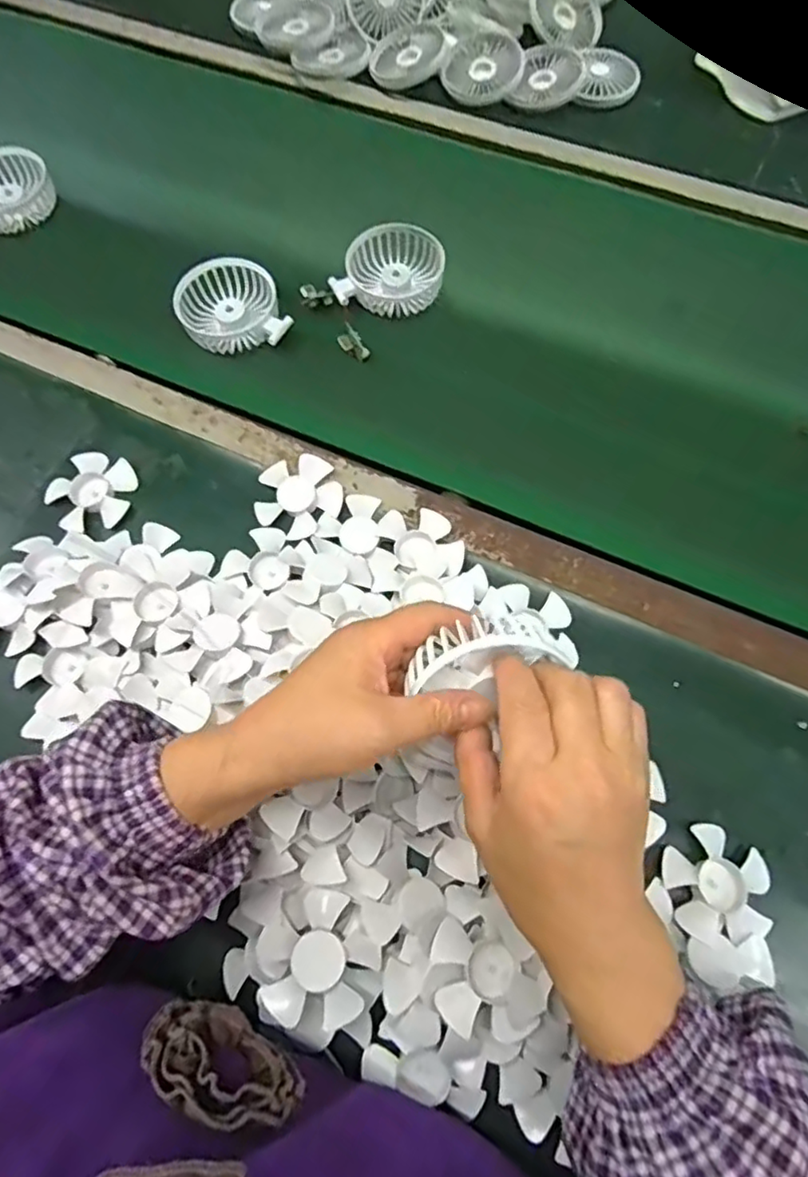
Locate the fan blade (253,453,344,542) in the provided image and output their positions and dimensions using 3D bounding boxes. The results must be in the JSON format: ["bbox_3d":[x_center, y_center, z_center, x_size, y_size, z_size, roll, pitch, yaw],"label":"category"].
[{"bbox_3d":[-0.084,-0.073,0.502,0.069,0.015,0.067,0,69,1],"label":"fan blade"}]

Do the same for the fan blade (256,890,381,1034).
[{"bbox_3d":[-0.050,0.219,0.362,0.067,0.014,0.066,0,69,1],"label":"fan blade"}]

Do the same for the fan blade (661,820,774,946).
[{"bbox_3d":[0.202,0.188,0.400,0.067,0.019,0.066,0,69,1],"label":"fan blade"}]

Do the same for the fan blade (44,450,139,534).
[{"bbox_3d":[-0.256,-0.079,0.510,0.070,0.010,0.072,0,69,1],"label":"fan blade"}]

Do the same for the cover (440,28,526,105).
[{"bbox_3d":[0.091,-0.574,0.685,0.082,0.016,0.099,28,72,11],"label":"cover"}]

